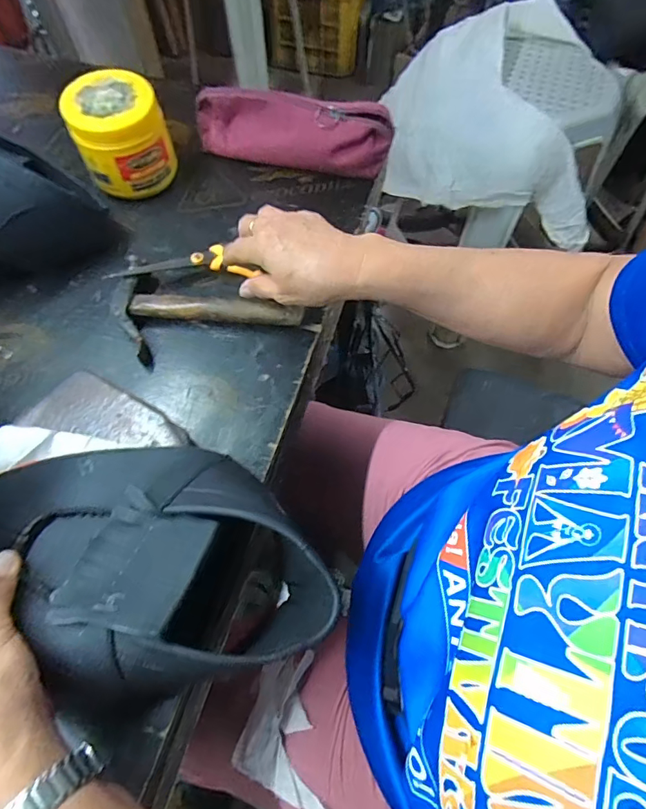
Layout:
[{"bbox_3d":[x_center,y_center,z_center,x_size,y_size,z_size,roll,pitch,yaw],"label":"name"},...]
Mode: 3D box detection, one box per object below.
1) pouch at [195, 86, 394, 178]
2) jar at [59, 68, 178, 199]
[{"bbox_3d":[-0.039,-0.317,0.537,0.233,0.063,0.050,11,64,5],"label":"pouch"},{"bbox_3d":[-0.224,-0.299,0.514,0.095,0.086,0.094,0,63,0],"label":"jar"}]

